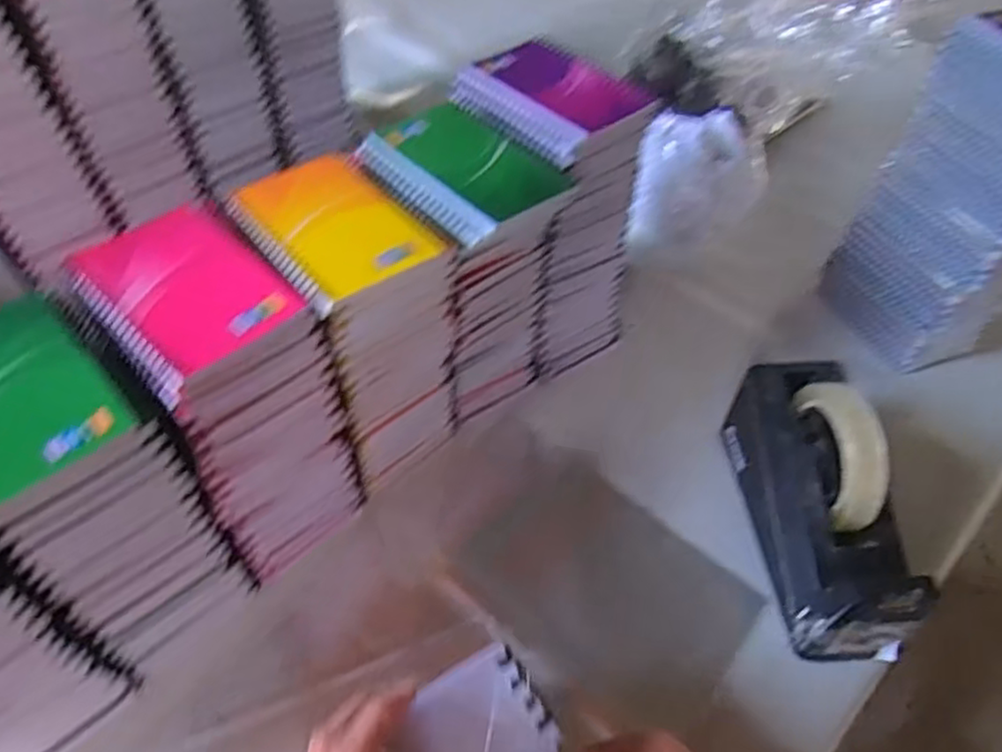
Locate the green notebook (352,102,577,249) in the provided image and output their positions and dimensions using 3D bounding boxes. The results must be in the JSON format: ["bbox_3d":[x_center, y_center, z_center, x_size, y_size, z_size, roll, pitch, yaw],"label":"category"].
[{"bbox_3d":[-0.026,-0.144,0.484,0.097,0.017,0.123,-36,61,-27],"label":"green notebook"}]

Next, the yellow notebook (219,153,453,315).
[{"bbox_3d":[-0.107,-0.098,0.444,0.091,0.012,0.126,-33,60,-26],"label":"yellow notebook"}]

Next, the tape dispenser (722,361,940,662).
[{"bbox_3d":[0.235,0.084,0.510,0.077,0.117,0.205,-2,51,-5],"label":"tape dispenser"}]

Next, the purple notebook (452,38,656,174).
[{"bbox_3d":[0.034,-0.212,0.526,0.130,0.022,0.103,39,59,25],"label":"purple notebook"}]

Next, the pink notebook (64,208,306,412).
[{"bbox_3d":[-0.186,-0.054,0.407,0.098,0.014,0.132,-36,61,-28],"label":"pink notebook"}]

